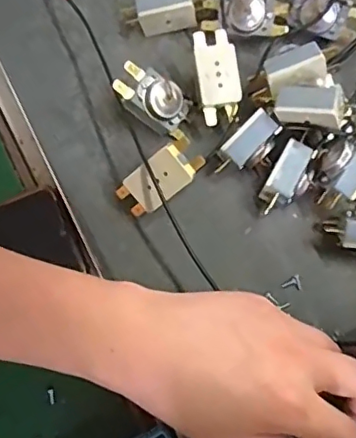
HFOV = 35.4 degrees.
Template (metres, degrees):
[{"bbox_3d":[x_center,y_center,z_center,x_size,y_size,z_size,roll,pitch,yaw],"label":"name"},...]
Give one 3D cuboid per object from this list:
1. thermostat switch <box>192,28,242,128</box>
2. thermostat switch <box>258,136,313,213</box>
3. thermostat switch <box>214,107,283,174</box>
[{"bbox_3d":[0.026,-0.095,0.371,0.028,0.025,0.058,-7,78,-3],"label":"thermostat switch"},{"bbox_3d":[0.071,-0.023,0.366,0.025,0.027,0.049,30,80,6],"label":"thermostat switch"},{"bbox_3d":[0.046,-0.046,0.368,0.043,0.031,0.024,-43,81,-8],"label":"thermostat switch"}]

